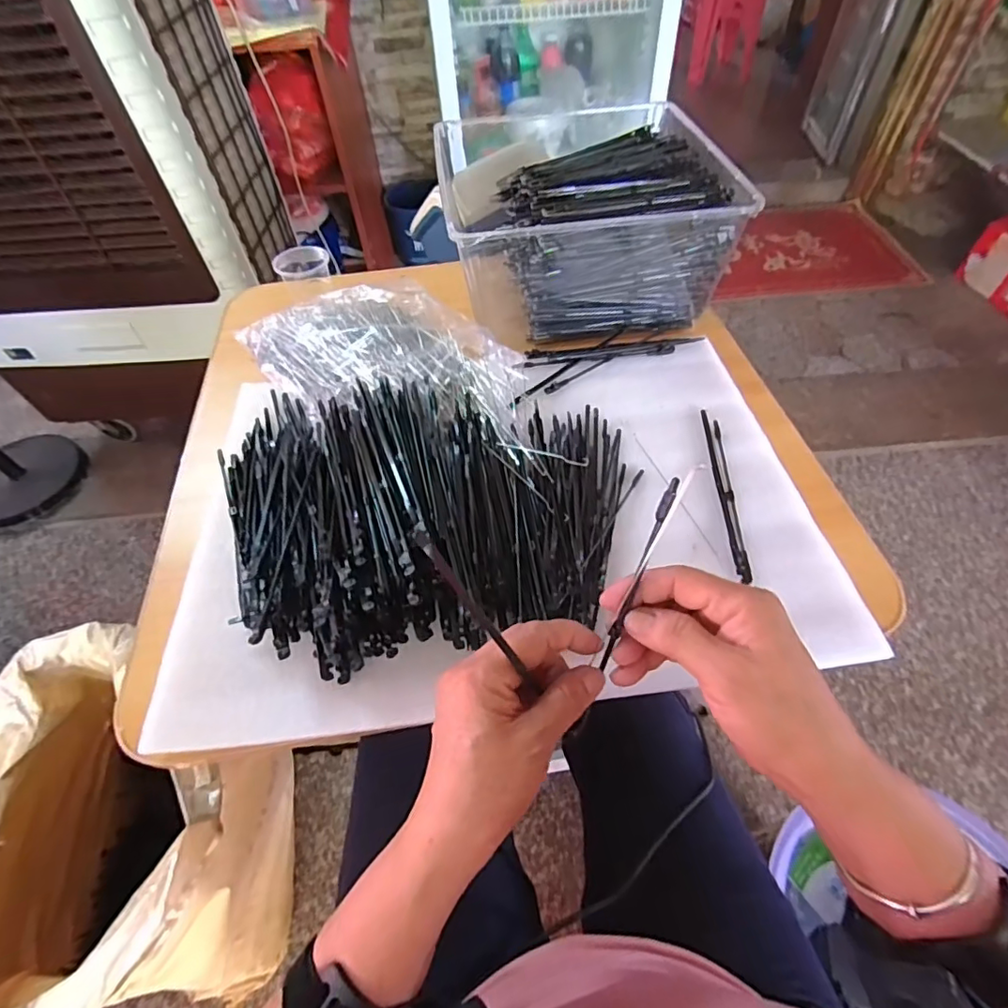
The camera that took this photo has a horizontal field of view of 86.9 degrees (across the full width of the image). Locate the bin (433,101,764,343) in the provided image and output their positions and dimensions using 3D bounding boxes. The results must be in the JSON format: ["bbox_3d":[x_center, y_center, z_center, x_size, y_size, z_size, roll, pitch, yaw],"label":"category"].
[{"bbox_3d":[0.087,-0.317,0.614,0.289,0.131,0.252,-8,54,-3],"label":"bin"}]

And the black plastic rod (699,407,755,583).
[{"bbox_3d":[0.191,-0.016,0.461,0.013,0.009,0.182,2,54,4],"label":"black plastic rod"}]

